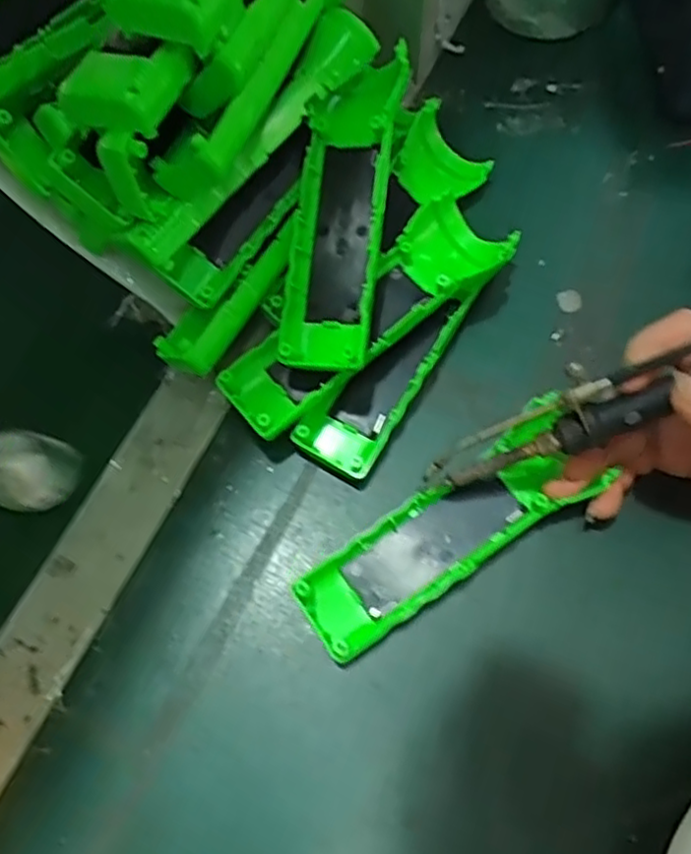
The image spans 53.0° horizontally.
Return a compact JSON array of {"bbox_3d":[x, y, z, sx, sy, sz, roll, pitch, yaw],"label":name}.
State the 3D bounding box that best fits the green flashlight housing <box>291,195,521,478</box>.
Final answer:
[{"bbox_3d":[0.028,-0.050,0.366,0.054,0.040,0.151,32,73,13],"label":"green flashlight housing"}]

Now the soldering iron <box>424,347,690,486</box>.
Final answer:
[{"bbox_3d":[0.130,-0.015,0.291,0.204,0.021,0.021,-23,68,18],"label":"soldering iron"}]

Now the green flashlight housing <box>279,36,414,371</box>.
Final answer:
[{"bbox_3d":[-0.001,-0.106,0.344,0.043,0.025,0.157,8,84,4],"label":"green flashlight housing"}]

